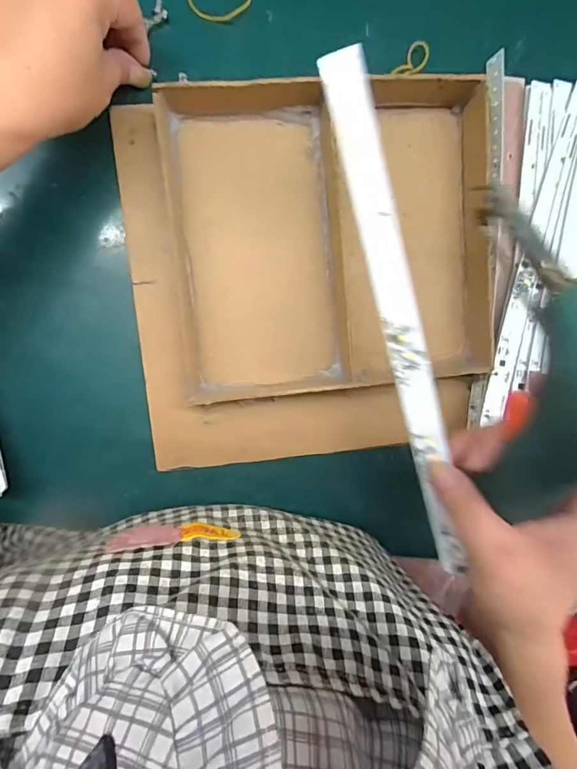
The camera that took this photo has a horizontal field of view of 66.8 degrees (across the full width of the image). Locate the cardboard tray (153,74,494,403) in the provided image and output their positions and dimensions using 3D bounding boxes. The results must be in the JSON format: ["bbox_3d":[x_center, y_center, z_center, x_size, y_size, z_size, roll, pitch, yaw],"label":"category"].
[{"bbox_3d":[0.039,-0.101,0.313,0.237,0.032,0.206,-6,96,-7],"label":"cardboard tray"}]

